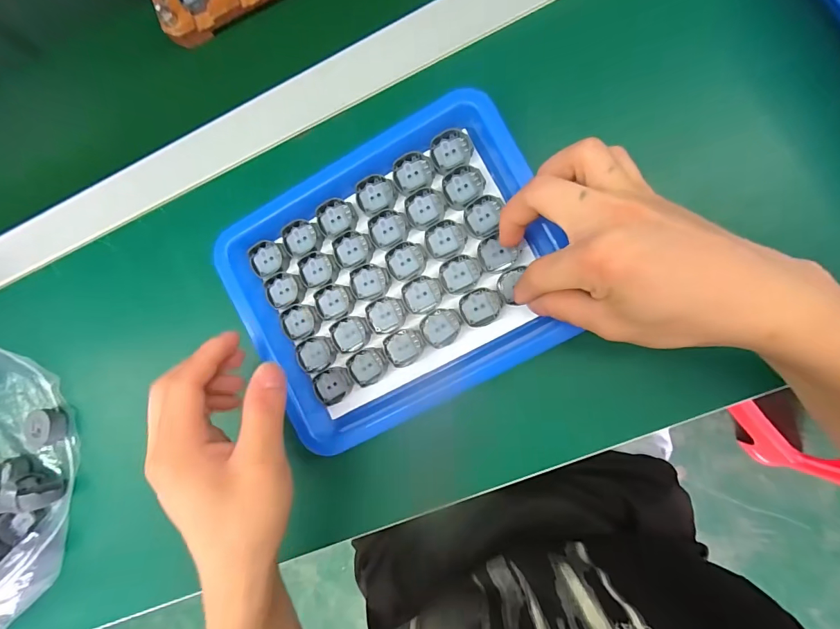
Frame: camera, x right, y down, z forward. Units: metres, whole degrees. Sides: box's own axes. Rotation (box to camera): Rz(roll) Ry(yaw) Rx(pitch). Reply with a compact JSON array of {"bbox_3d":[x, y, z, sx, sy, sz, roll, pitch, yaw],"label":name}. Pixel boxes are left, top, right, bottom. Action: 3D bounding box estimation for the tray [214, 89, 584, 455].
[{"bbox_3d":[-0.016,-0.024,0.273,0.210,0.022,0.179,-26,85,8],"label":"tray"}]

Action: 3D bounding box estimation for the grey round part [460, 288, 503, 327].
[{"bbox_3d":[0.041,-0.005,0.270,0.028,0.004,0.025,-23,85,8],"label":"grey round part"}]

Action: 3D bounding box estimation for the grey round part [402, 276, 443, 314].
[{"bbox_3d":[0.001,-0.014,0.276,0.026,0.004,0.025,0,89,9],"label":"grey round part"}]

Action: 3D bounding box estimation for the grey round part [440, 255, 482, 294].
[{"bbox_3d":[0.028,-0.028,0.273,0.028,0.004,0.024,-20,86,8],"label":"grey round part"}]

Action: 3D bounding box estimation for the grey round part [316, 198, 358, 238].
[{"bbox_3d":[-0.060,-0.071,0.284,0.027,0.004,0.026,0,89,9],"label":"grey round part"}]

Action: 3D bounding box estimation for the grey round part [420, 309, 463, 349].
[{"bbox_3d":[0.014,0.010,0.274,0.027,0.004,0.026,0,89,9],"label":"grey round part"}]

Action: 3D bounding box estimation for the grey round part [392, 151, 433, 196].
[{"bbox_3d":[-0.005,-0.099,0.276,0.026,0.004,0.025,0,89,9],"label":"grey round part"}]

